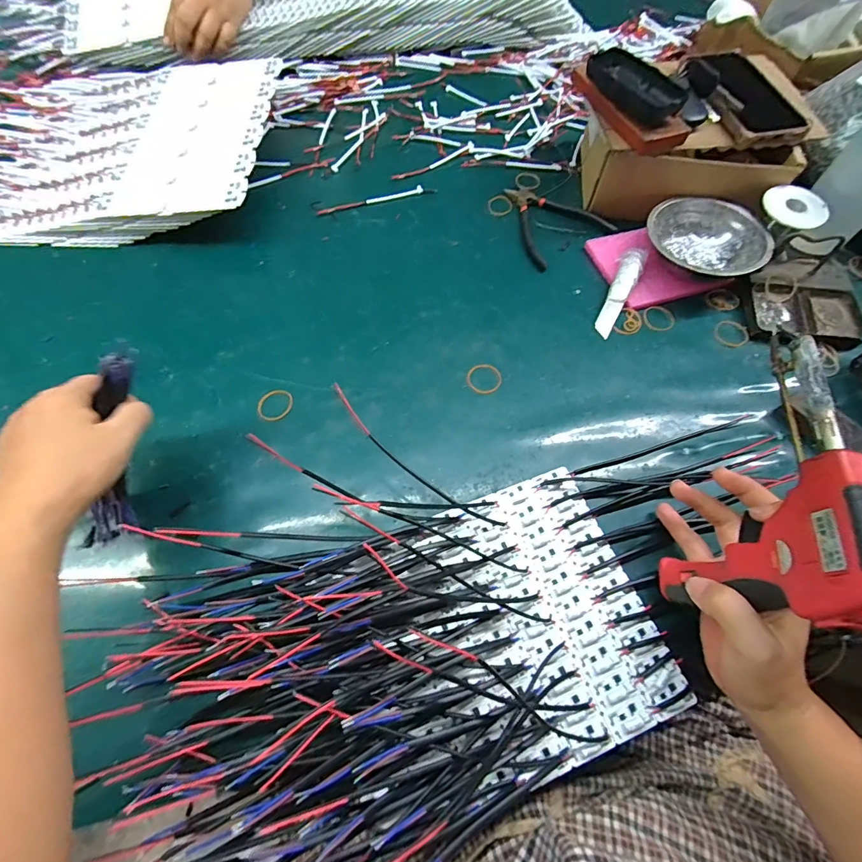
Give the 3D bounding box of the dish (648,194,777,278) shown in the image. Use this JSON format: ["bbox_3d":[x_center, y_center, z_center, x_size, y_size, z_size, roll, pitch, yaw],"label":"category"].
[{"bbox_3d":[0.308,-0.211,0.500,0.127,0.046,0.110,42,69,18],"label":"dish"}]

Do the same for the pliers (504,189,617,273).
[{"bbox_3d":[0.138,-0.265,0.549,0.114,0.015,0.133,-32,68,-17],"label":"pliers"}]

